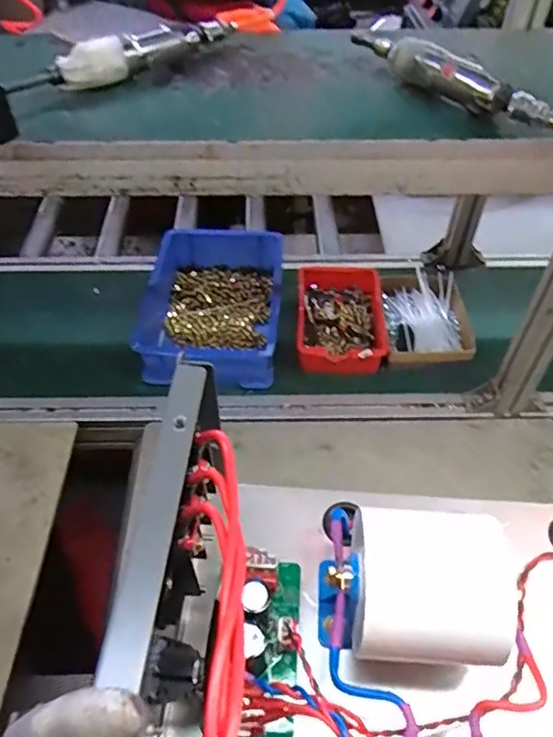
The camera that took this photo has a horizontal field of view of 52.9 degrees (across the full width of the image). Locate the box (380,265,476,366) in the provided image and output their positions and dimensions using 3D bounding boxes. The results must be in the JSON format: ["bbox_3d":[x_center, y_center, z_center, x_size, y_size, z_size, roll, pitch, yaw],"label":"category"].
[{"bbox_3d":[0.242,-0.081,0.925,0.142,0.057,0.202,-1,48,-2],"label":"box"}]

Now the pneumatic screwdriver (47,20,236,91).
[{"bbox_3d":[-0.142,-0.365,0.628,0.047,0.038,0.235,28,53,22],"label":"pneumatic screwdriver"}]

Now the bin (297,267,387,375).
[{"bbox_3d":[0.103,-0.077,0.916,0.138,0.067,0.222,2,48,0],"label":"bin"}]

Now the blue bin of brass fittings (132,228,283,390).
[{"bbox_3d":[-0.106,-0.101,0.923,0.219,0.109,0.308,2,48,1],"label":"blue bin of brass fittings"}]

